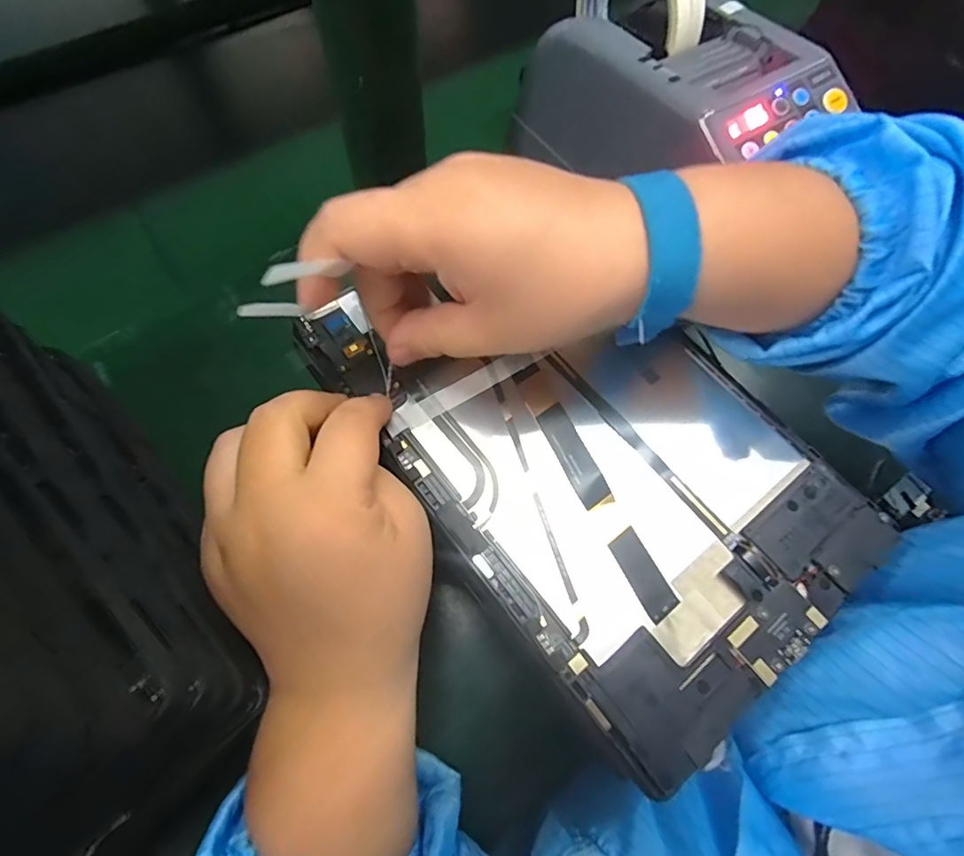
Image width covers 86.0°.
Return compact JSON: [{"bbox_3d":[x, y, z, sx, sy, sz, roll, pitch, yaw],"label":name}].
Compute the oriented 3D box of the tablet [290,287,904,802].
[{"bbox_3d":[0.043,0.003,0.223,0.145,0.009,0.224,-36,73,-16],"label":"tablet"}]

